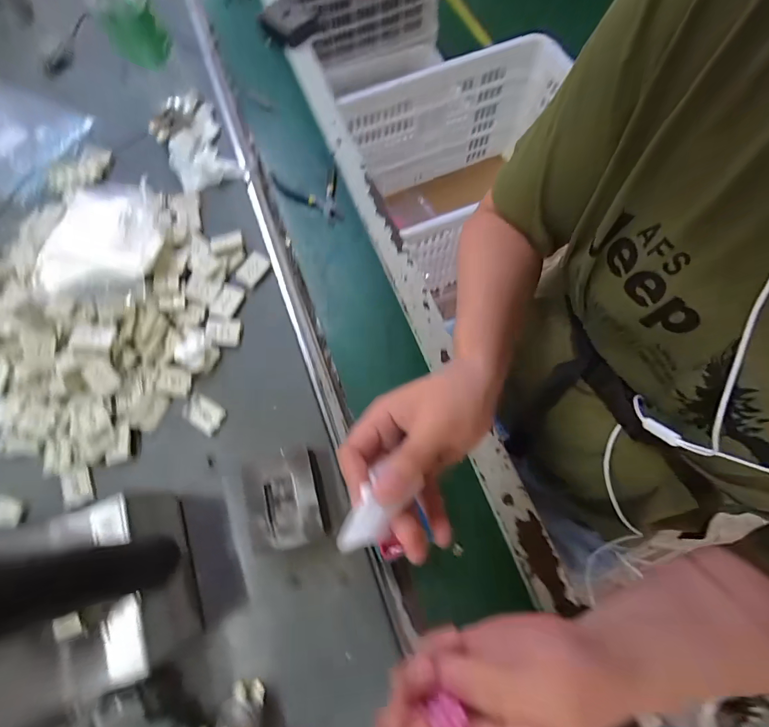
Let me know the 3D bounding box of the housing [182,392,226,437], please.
[{"bbox_3d":[-0.189,0.052,0.393,0.044,0.004,0.029,29,74,12],"label":"housing"}]

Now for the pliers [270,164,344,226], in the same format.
[{"bbox_3d":[-0.107,-0.234,0.524,0.092,0.008,0.109,-12,70,-2],"label":"pliers"}]

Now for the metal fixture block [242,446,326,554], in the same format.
[{"bbox_3d":[-0.094,0.124,0.359,0.067,0.035,0.089,-15,70,-3],"label":"metal fixture block"}]

